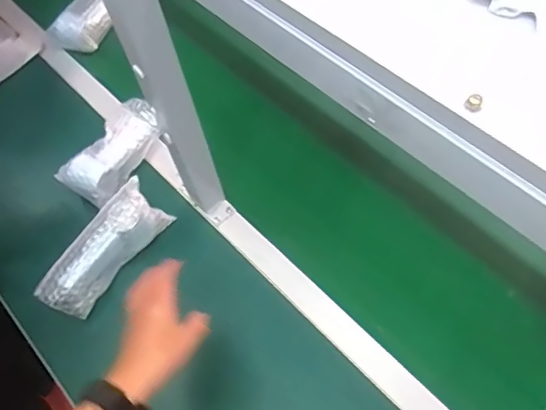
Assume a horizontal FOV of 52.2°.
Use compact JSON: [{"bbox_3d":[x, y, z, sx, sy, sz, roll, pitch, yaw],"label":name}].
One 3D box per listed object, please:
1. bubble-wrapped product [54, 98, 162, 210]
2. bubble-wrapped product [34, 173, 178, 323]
[{"bbox_3d":[-0.252,-0.089,0.894,0.087,0.038,0.185,25,64,18],"label":"bubble-wrapped product"},{"bbox_3d":[-0.243,0.063,0.801,0.067,0.064,0.209,29,65,19],"label":"bubble-wrapped product"}]

